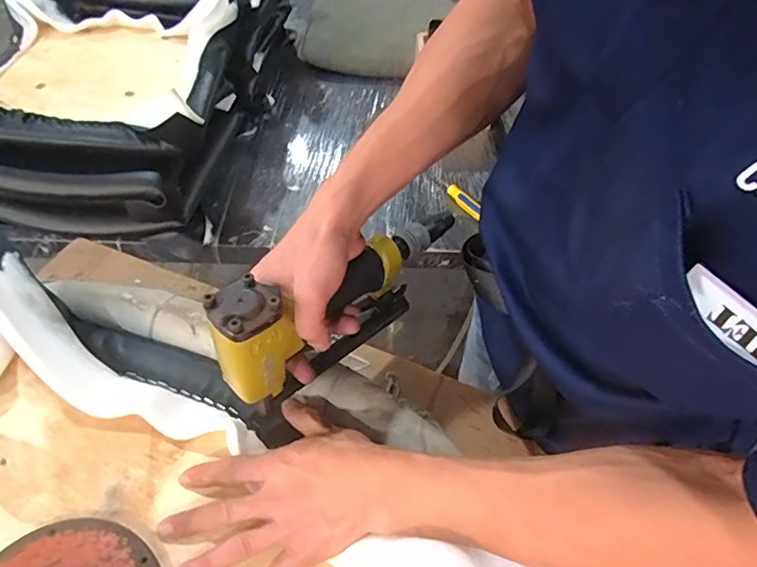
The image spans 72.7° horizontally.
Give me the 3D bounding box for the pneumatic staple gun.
[{"bbox_3d":[-0.029,0.009,0.442,0.042,0.141,0.243,38,59,24],"label":"pneumatic staple gun"}]

